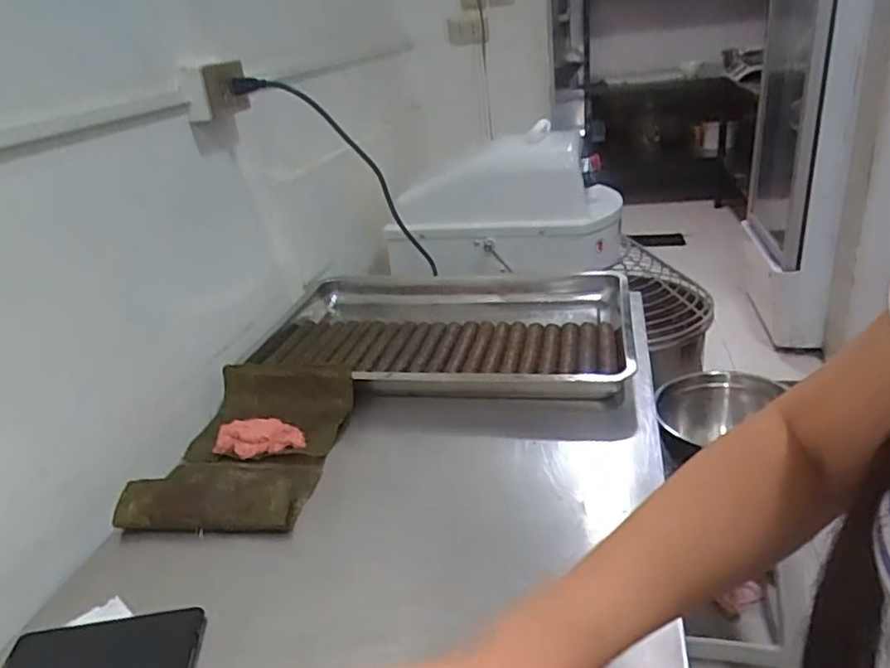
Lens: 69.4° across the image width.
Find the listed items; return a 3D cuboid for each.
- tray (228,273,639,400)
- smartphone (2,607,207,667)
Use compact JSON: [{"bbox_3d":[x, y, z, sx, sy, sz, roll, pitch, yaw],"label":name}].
[{"bbox_3d":[-0.022,-0.010,1.070,0.619,0.057,0.389,1,27,13],"label":"tray"},{"bbox_3d":[-0.302,0.282,0.567,0.162,0.013,0.078,-7,26,-5],"label":"smartphone"}]

